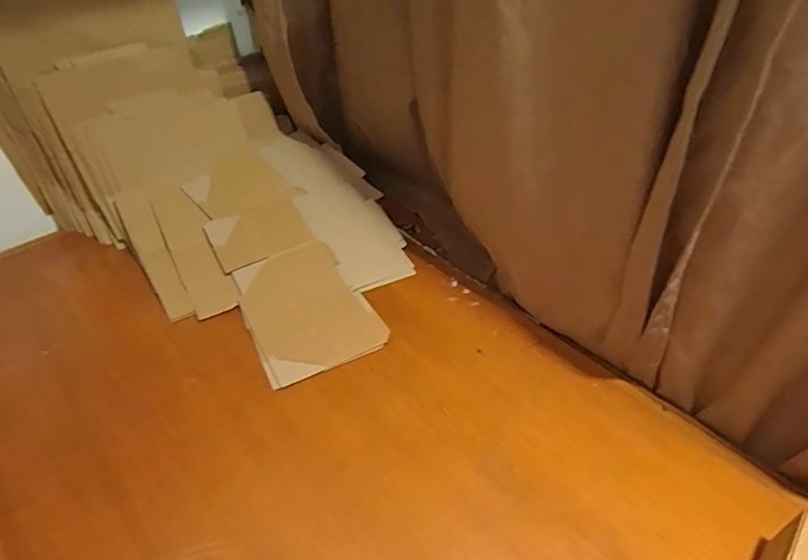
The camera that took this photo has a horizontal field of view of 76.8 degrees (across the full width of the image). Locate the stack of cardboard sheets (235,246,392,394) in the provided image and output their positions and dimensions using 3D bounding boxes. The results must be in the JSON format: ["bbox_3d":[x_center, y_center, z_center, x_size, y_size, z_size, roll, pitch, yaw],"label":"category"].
[{"bbox_3d":[-0.169,0.047,0.874,0.197,0.023,0.276,-20,50,-21],"label":"stack of cardboard sheets"}]

